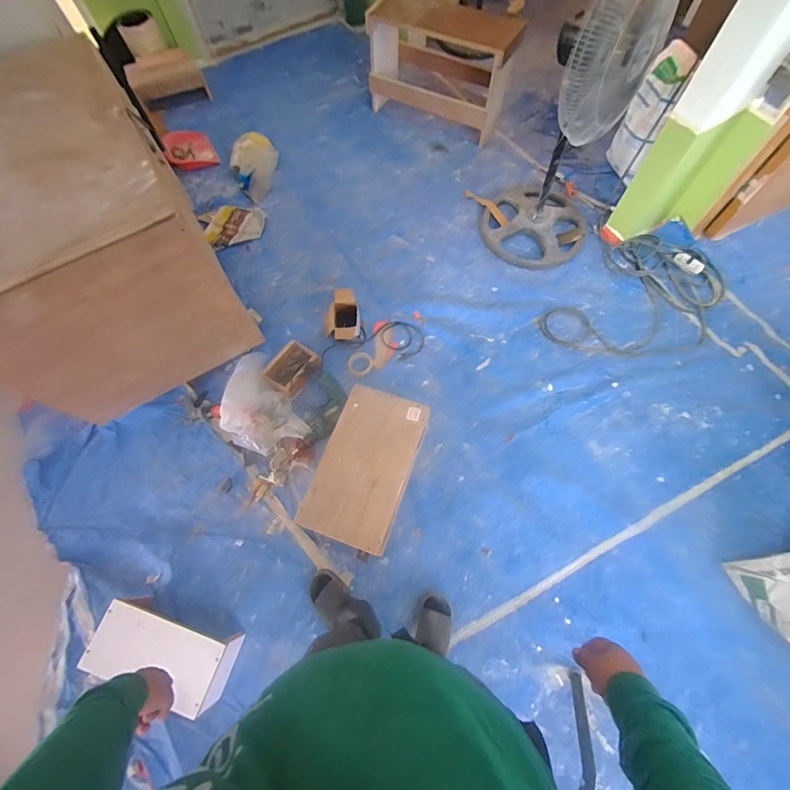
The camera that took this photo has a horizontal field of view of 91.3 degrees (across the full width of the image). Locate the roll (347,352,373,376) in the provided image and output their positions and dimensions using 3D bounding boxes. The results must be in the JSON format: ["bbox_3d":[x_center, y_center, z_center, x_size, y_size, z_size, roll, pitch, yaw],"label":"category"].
[{"bbox_3d":[-0.148,-0.133,1.653,0.105,0.015,0.105,-1,67,2],"label":"roll"}]

